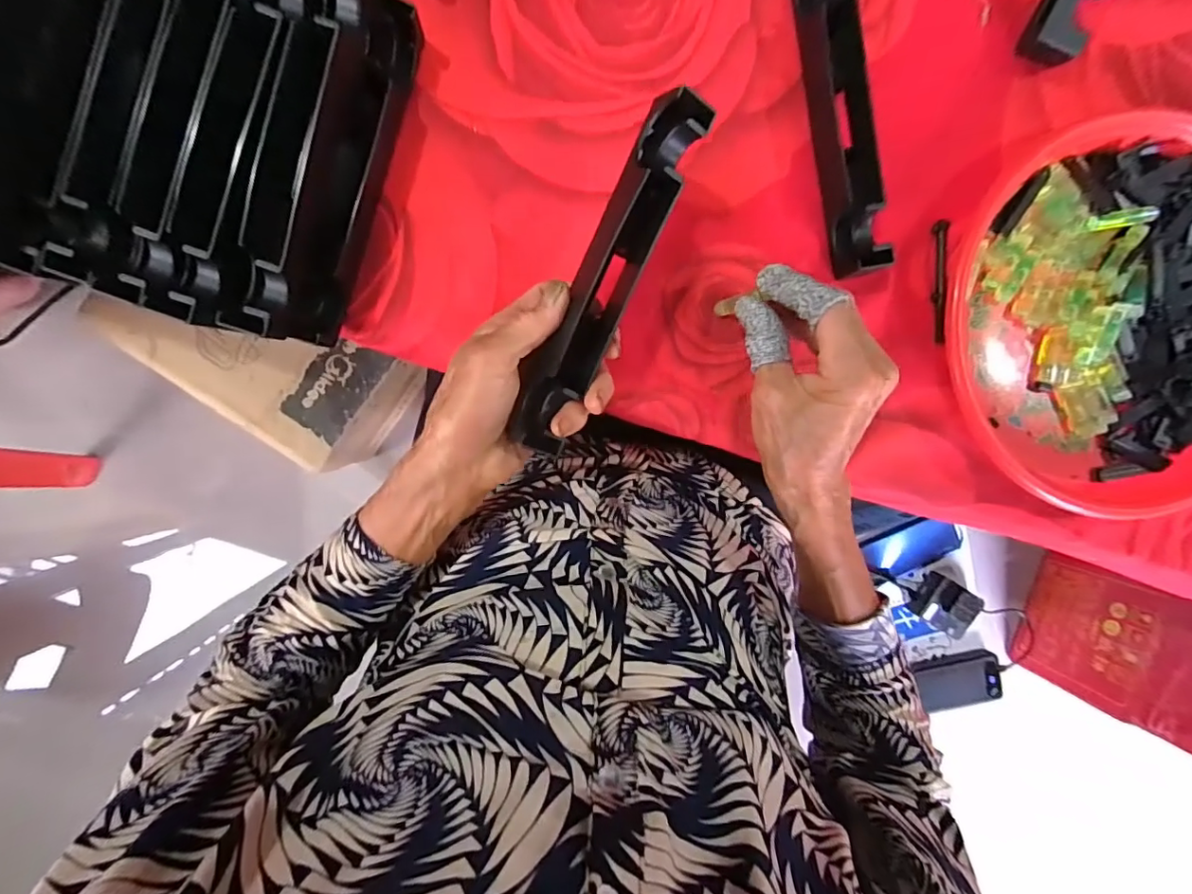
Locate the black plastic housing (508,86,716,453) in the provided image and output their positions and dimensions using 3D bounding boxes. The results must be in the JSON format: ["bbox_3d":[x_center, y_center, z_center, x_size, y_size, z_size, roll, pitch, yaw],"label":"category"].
[{"bbox_3d":[0.004,-0.089,0.287,0.033,0.029,0.189,26,97,-5],"label":"black plastic housing"}]

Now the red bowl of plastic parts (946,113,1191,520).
[{"bbox_3d":[0.350,-0.081,0.352,0.252,0.037,0.241,0,94,-4],"label":"red bowl of plastic parts"}]

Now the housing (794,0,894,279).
[{"bbox_3d":[0.151,-0.204,0.329,0.027,0.030,0.192,-10,95,-3],"label":"housing"}]

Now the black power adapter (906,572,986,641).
[{"bbox_3d":[0.525,0.238,0.801,0.083,0.042,0.071,32,91,-7],"label":"black power adapter"}]

